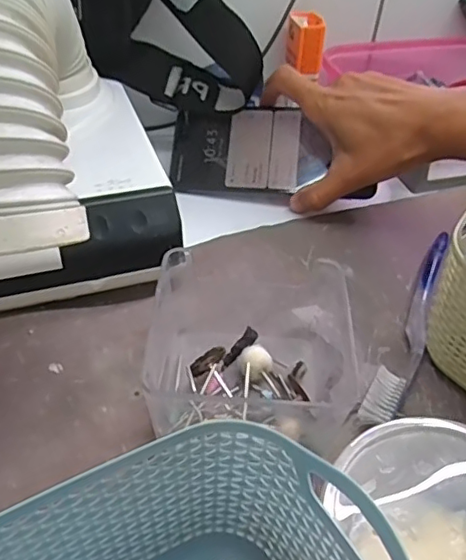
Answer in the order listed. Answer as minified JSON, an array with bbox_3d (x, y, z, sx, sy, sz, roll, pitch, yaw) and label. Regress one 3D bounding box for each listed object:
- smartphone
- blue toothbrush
[{"bbox_3d":[0.028,-0.101,0.460,0.148,0.012,0.072,5,79,8],"label":"smartphone"},{"bbox_3d":[0.118,0.021,0.363,0.020,0.017,0.190,22,46,17],"label":"blue toothbrush"}]

